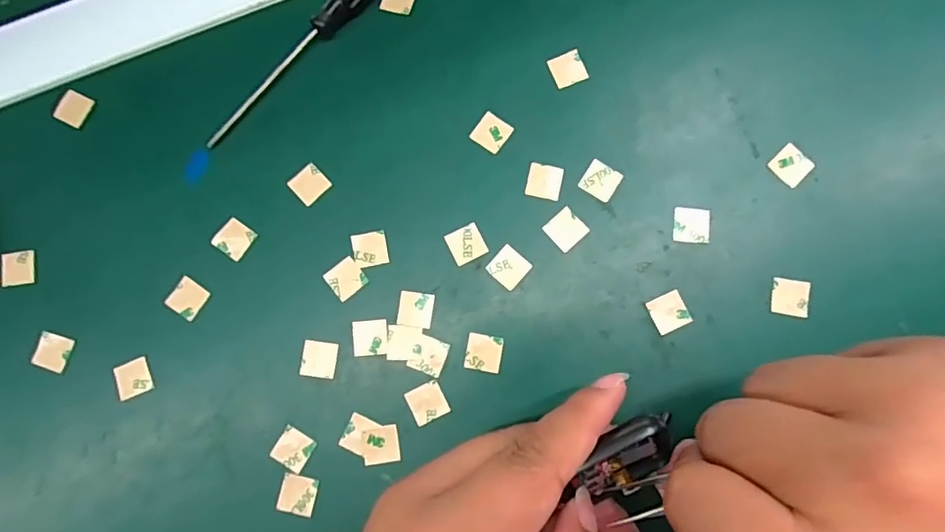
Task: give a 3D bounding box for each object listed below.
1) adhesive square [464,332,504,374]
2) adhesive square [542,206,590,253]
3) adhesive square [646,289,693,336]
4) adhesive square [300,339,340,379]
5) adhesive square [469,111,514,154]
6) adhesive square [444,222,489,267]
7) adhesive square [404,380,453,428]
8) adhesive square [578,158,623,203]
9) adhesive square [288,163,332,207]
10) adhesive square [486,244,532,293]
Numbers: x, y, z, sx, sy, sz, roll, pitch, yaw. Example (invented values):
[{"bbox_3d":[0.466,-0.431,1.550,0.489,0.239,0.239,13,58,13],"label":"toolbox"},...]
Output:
[{"bbox_3d":[0.005,0.038,0.236,0.016,0.004,0.015,10,83,2],"label":"adhesive square"},{"bbox_3d":[0.042,-0.017,0.241,0.016,0.004,0.016,-42,82,-4],"label":"adhesive square"},{"bbox_3d":[0.086,0.020,0.235,0.015,0.004,0.015,-25,83,-1],"label":"adhesive square"},{"bbox_3d":[-0.068,0.041,0.239,0.015,0.004,0.015,7,80,1],"label":"adhesive square"},{"bbox_3d":[0.009,-0.062,0.249,0.015,0.004,0.016,37,85,7],"label":"adhesive square"},{"bbox_3d":[-0.003,-0.010,0.244,0.016,0.004,0.015,-26,83,-5],"label":"adhesive square"},{"bbox_3d":[-0.019,0.059,0.234,0.015,0.004,0.016,-25,79,-5],"label":"adhesive square"},{"bbox_3d":[0.058,-0.039,0.243,0.015,0.004,0.016,31,84,6],"label":"adhesive square"},{"bbox_3d":[-0.076,-0.038,0.249,0.015,0.004,0.015,-44,83,-4],"label":"adhesive square"},{"bbox_3d":[0.016,0.000,0.239,0.016,0.004,0.015,42,85,7],"label":"adhesive square"}]

